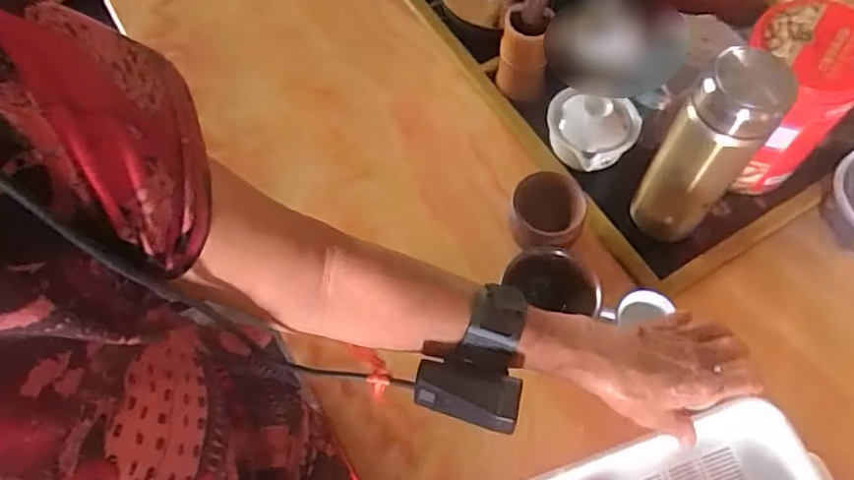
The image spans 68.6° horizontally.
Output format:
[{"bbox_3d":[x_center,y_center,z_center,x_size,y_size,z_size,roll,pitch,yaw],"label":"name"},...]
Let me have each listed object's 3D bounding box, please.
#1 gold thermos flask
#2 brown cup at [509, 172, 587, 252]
[{"bbox_3d":[0.238,-0.072,0.544,0.064,0.204,0.057,34,69,17],"label":"gold thermos flask"},{"bbox_3d":[0.112,-0.018,0.594,0.063,0.066,0.070,2,64,3],"label":"brown cup"}]

